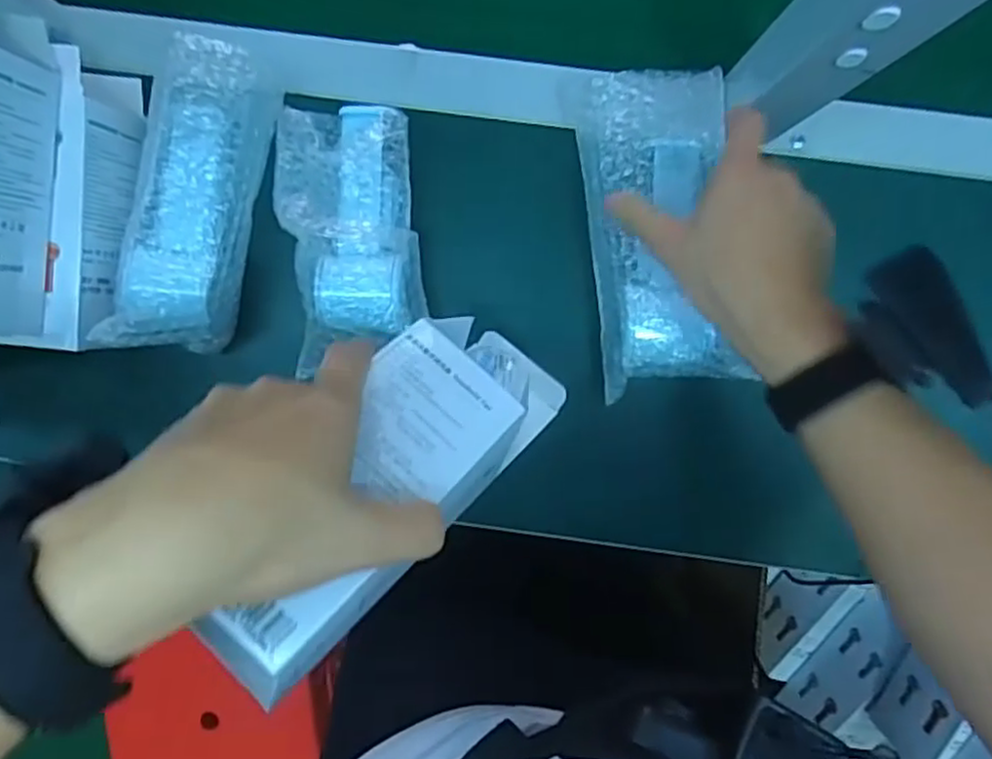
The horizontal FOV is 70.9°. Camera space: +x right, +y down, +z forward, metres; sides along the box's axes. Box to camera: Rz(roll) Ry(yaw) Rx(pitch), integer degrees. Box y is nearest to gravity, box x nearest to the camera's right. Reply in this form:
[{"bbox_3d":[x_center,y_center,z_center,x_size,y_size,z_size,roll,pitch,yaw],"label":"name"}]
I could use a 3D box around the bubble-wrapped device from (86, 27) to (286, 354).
[{"bbox_3d":[-0.206,-0.119,0.468,0.077,0.053,0.202,14,96,1],"label":"bubble-wrapped device"}]

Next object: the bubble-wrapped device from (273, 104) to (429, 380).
[{"bbox_3d":[-0.101,-0.101,0.470,0.092,0.044,0.169,-5,95,3],"label":"bubble-wrapped device"}]

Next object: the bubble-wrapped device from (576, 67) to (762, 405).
[{"bbox_3d":[0.106,-0.095,0.454,0.091,0.038,0.197,-3,93,2],"label":"bubble-wrapped device"}]

